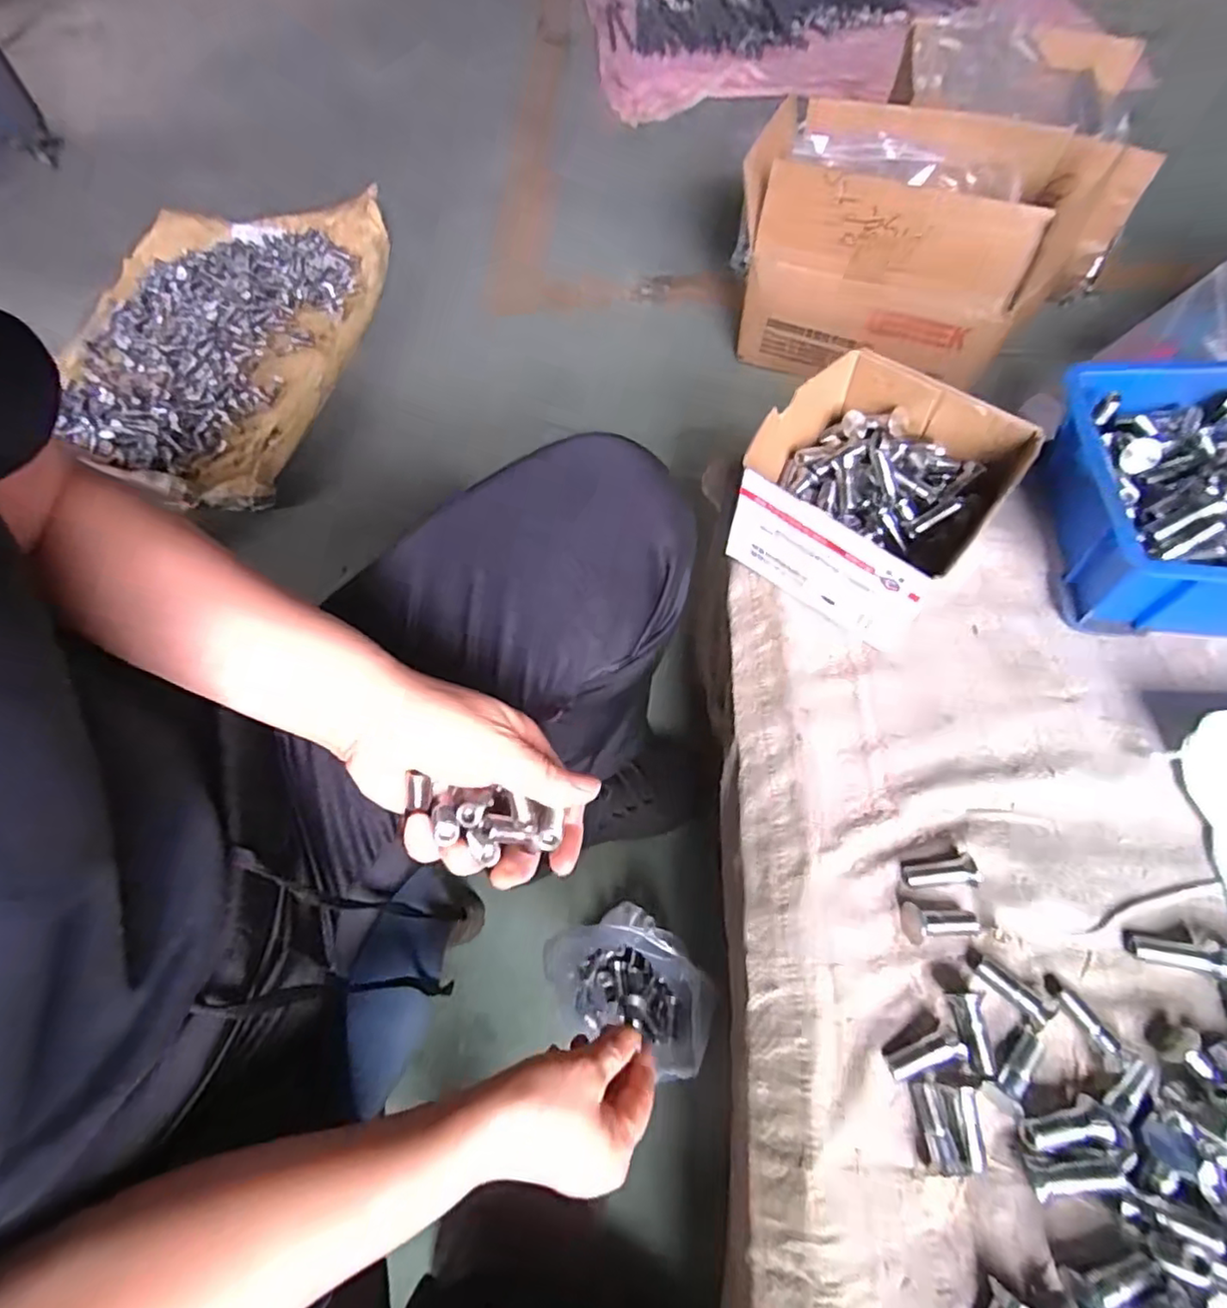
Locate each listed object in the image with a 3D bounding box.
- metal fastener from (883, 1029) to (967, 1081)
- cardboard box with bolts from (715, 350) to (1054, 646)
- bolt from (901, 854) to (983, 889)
[{"bbox_3d":[0.148,0.191,0.298,0.034,0.012,0.012,-17,61,-5],"label":"metal fastener"},{"bbox_3d":[0.167,-0.108,0.416,0.138,0.076,0.150,36,69,21],"label":"cardboard box with bolts"},{"bbox_3d":[0.176,0.118,0.338,0.036,0.011,0.015,-8,61,-1],"label":"bolt"}]

